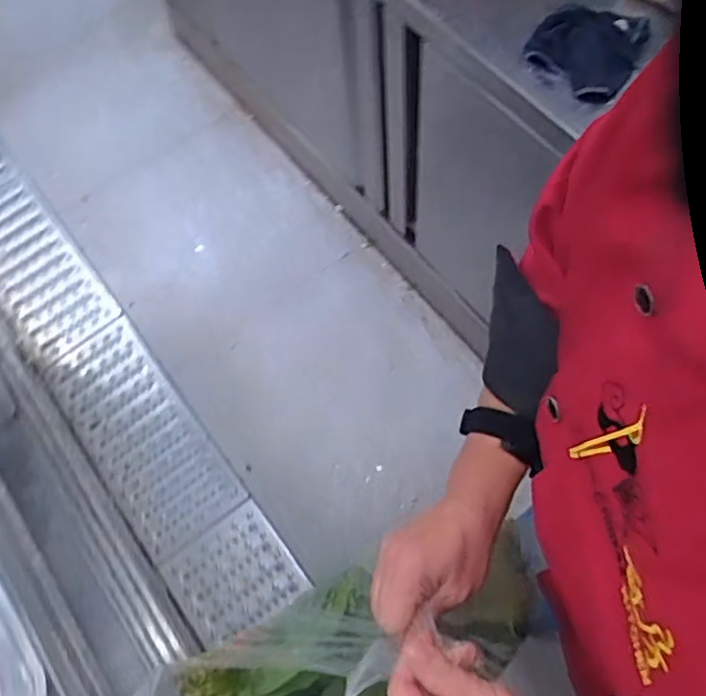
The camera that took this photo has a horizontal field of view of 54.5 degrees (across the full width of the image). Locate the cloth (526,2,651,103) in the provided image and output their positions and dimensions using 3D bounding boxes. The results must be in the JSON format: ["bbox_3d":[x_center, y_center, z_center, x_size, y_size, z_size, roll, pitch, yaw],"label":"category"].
[{"bbox_3d":[0.299,-0.393,0.889,0.134,0.042,0.137,25,69,14],"label":"cloth"}]

